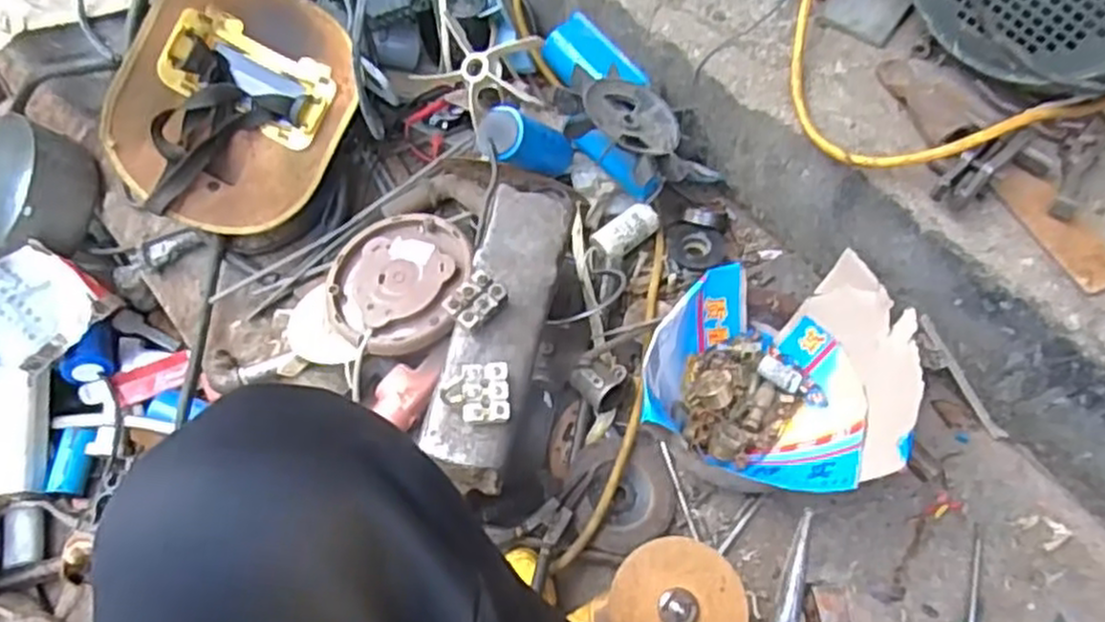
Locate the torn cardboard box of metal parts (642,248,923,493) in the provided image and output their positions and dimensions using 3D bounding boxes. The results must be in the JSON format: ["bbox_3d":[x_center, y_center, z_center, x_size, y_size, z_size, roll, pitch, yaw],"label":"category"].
[{"bbox_3d":[0.187,0.041,0.646,0.190,0.131,0.214,21,64,11],"label":"torn cardboard box of metal parts"}]

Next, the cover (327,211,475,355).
[{"bbox_3d":[-0.151,-0.025,0.721,0.123,0.030,0.145,-3,62,10],"label":"cover"}]

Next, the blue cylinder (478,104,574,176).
[{"bbox_3d":[-0.017,-0.161,0.753,0.047,0.112,0.046,-8,76,37],"label":"blue cylinder"}]

